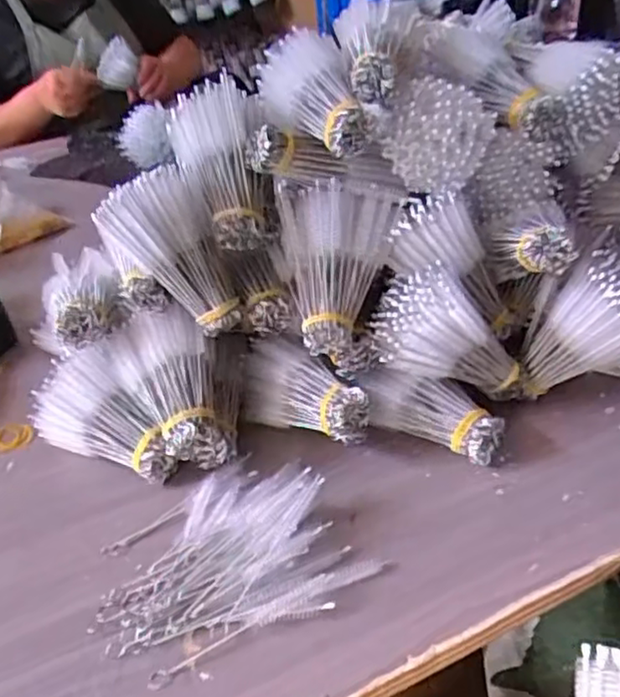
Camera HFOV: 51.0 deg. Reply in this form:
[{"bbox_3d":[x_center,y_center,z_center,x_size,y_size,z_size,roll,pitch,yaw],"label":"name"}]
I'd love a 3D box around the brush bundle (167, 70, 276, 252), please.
[{"bbox_3d":[-0.058,-0.134,0.485,0.076,0.053,0.127,-13,78,-9],"label":"brush bundle"}]

